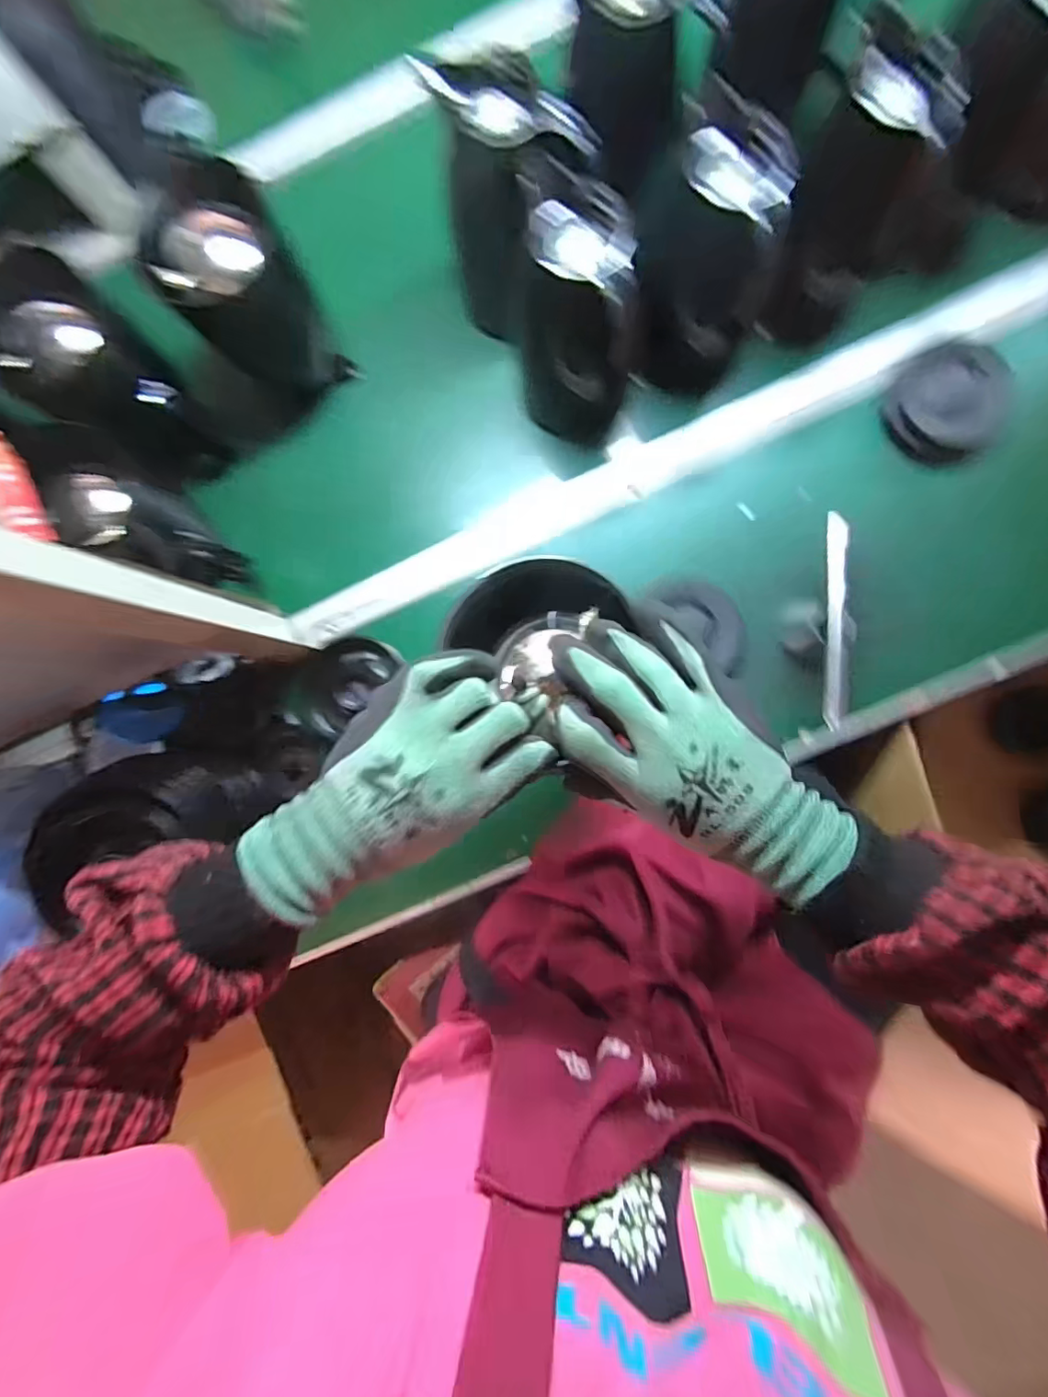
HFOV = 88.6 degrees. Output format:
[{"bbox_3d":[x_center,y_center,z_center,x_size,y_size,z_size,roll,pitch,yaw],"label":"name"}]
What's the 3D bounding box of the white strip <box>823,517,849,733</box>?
[{"bbox_3d":[0.306,-0.077,0.524,0.017,0.013,0.208,2,88,5],"label":"white strip"}]

